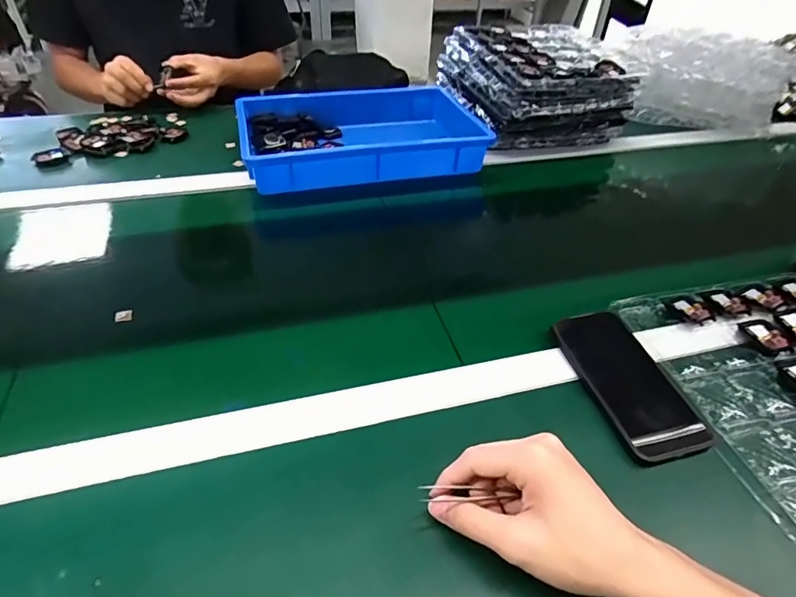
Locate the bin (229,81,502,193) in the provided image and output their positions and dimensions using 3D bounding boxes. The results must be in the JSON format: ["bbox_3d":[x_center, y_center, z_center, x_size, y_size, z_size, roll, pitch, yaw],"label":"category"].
[{"bbox_3d":[-0.061,-0.268,0.806,0.366,0.077,0.254,-9,43,-14],"label":"bin"}]

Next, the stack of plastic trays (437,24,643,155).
[{"bbox_3d":[0.252,-0.403,0.913,0.281,0.126,0.280,-11,44,-15],"label":"stack of plastic trays"}]

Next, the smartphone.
[{"bbox_3d":[0.218,0.076,0.462,0.081,0.015,0.158,-10,46,-14],"label":"smartphone"}]

